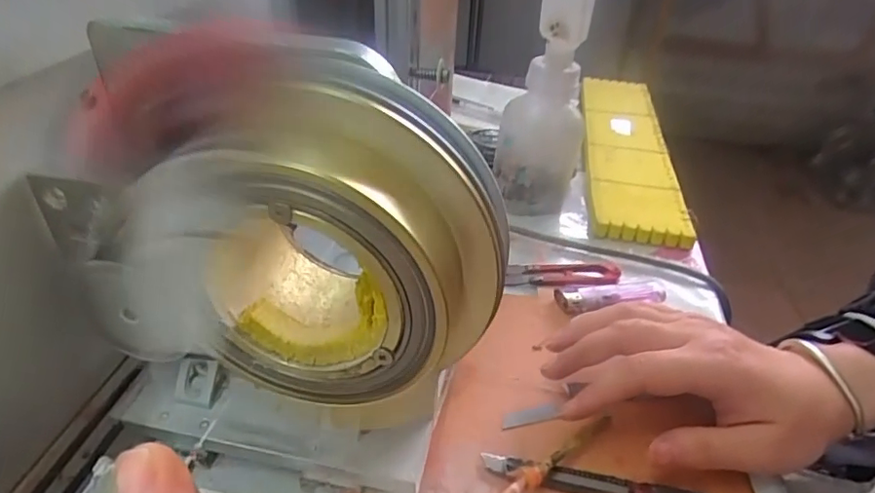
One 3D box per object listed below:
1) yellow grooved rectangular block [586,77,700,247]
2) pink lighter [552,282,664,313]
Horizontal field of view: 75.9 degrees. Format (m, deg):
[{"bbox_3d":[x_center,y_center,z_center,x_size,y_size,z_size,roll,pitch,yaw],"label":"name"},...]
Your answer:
[{"bbox_3d":[0.194,-0.107,0.579,0.082,0.020,0.329,9,37,6],"label":"yellow grooved rectangular block"},{"bbox_3d":[0.121,0.033,0.392,0.079,0.011,0.020,-5,37,-11],"label":"pink lighter"}]

